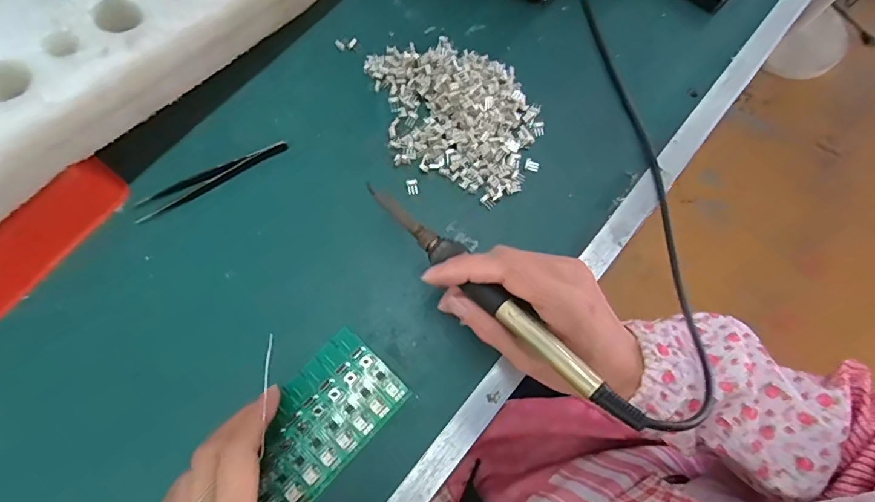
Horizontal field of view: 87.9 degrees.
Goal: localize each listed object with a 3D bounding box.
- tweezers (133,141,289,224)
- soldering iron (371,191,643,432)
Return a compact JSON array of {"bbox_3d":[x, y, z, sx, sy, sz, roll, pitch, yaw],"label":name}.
[{"bbox_3d":[-0.163,-0.052,0.330,0.114,0.005,0.019,-26,75,-7],"label":"tweezers"},{"bbox_3d":[0.029,0.023,0.255,0.016,0.016,0.199,-43,67,-11],"label":"soldering iron"}]

